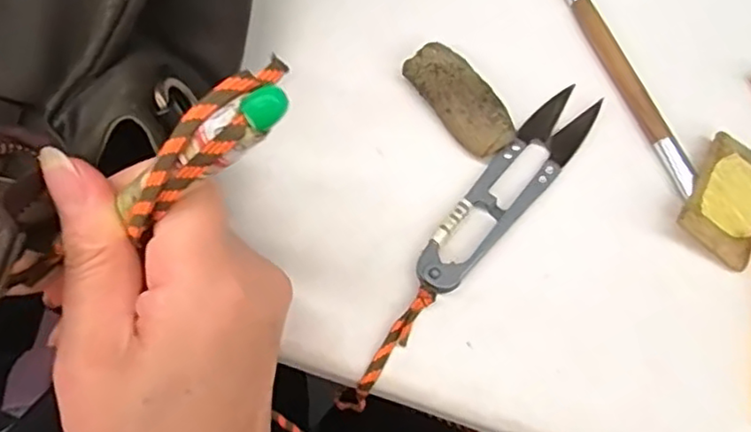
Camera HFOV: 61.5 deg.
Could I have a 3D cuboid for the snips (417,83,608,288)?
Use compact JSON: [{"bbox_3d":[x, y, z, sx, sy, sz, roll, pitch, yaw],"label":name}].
[{"bbox_3d":[0.052,-0.012,0.243,0.022,0.007,0.101,38,76,10],"label":"snips"}]

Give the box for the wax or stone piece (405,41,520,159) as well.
[{"bbox_3d":[0.034,-0.046,0.251,0.021,0.013,0.051,-35,76,-10],"label":"wax or stone piece"}]

